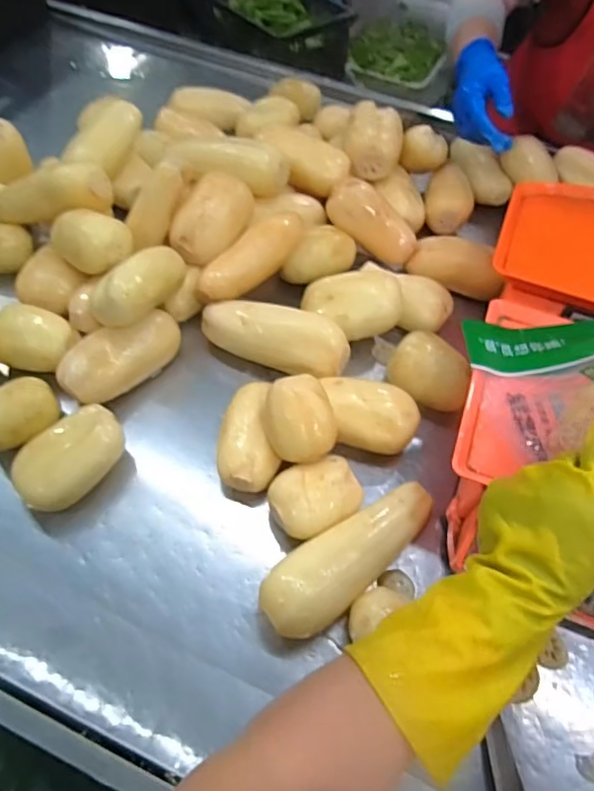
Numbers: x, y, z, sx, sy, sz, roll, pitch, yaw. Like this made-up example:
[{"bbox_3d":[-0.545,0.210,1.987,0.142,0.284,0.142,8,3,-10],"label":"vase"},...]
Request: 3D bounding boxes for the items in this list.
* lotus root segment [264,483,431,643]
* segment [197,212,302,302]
[{"bbox_3d":[0.059,0.161,0.557,0.211,0.055,0.075,-30,64,-20],"label":"lotus root segment"},{"bbox_3d":[-0.057,-0.179,0.714,0.165,0.048,0.049,-40,69,-8],"label":"segment"}]

